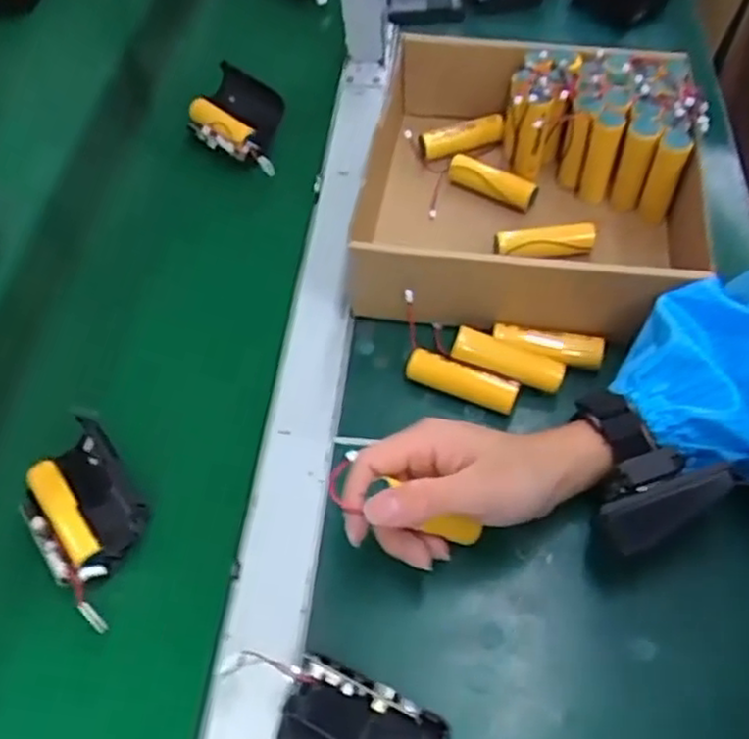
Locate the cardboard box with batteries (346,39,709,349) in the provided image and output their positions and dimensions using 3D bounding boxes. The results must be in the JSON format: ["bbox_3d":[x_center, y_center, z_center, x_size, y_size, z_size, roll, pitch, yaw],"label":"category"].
[{"bbox_3d":[0.123,-0.137,0.536,0.241,0.085,0.236,7,51,11],"label":"cardboard box with batteries"}]

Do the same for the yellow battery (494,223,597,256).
[{"bbox_3d":[0.125,-0.095,0.533,0.071,0.014,0.021,-3,50,2],"label":"yellow battery"}]

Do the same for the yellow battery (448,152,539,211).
[{"bbox_3d":[0.093,-0.148,0.572,0.072,0.024,0.016,24,56,23],"label":"yellow battery"}]

